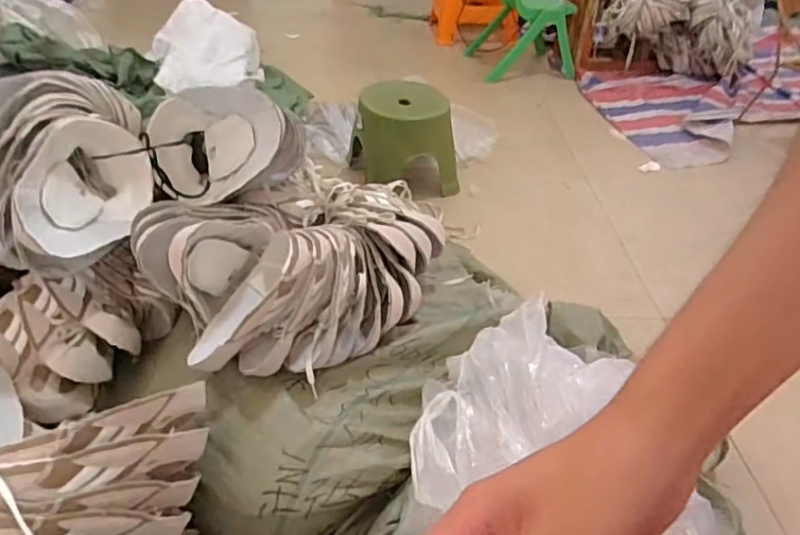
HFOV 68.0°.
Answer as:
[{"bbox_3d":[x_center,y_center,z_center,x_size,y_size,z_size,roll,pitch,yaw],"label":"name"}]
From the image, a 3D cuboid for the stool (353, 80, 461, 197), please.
[{"bbox_3d":[0.008,-0.347,1.595,0.229,0.237,0.253,-14,41,-21],"label":"stool"}]

